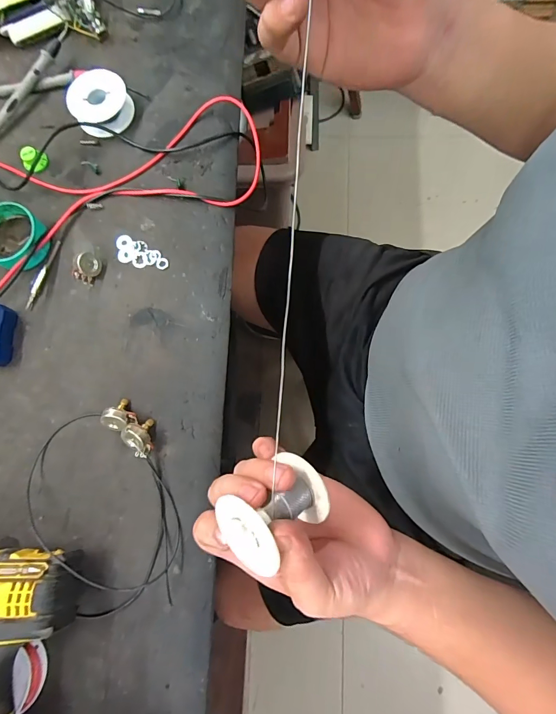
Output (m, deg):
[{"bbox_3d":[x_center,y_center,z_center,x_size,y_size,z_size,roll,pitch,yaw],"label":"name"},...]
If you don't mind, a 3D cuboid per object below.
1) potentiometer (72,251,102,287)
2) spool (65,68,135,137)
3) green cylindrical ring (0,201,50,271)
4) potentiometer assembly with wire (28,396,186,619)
[{"bbox_3d":[-0.185,-0.086,0.356,0.018,0.022,0.029,32,82,8],"label":"potentiometer"},{"bbox_3d":[-0.187,-0.270,0.383,0.061,0.023,0.067,-1,79,3],"label":"spool"},{"bbox_3d":[-0.262,-0.117,0.361,0.062,0.026,0.060,-1,79,3],"label":"green cylindrical ring"},{"bbox_3d":[-0.156,0.132,0.312,0.126,0.024,0.168,-18,79,-1],"label":"potentiometer assembly with wire"}]

